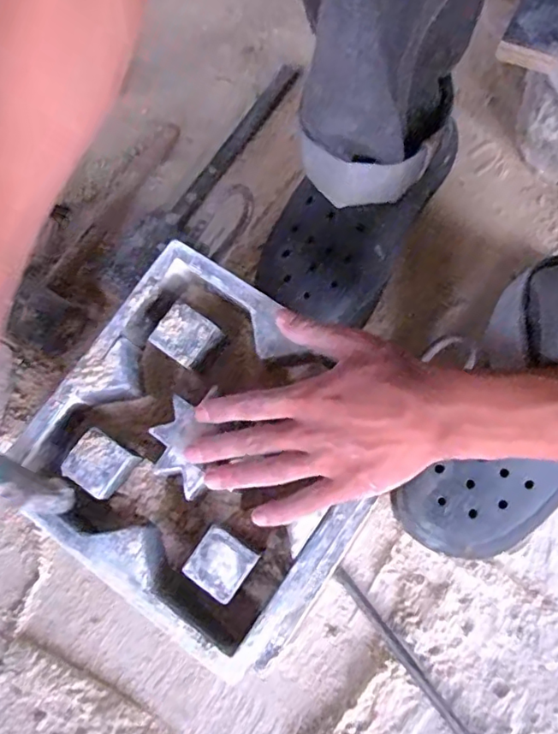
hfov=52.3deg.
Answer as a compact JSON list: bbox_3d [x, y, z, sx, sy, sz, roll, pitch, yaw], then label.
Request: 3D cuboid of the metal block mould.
[{"bbox_3d":[-0.053,0.062,0.423,0.230,0.069,0.221,35,77,12],"label":"metal block mould"}]

